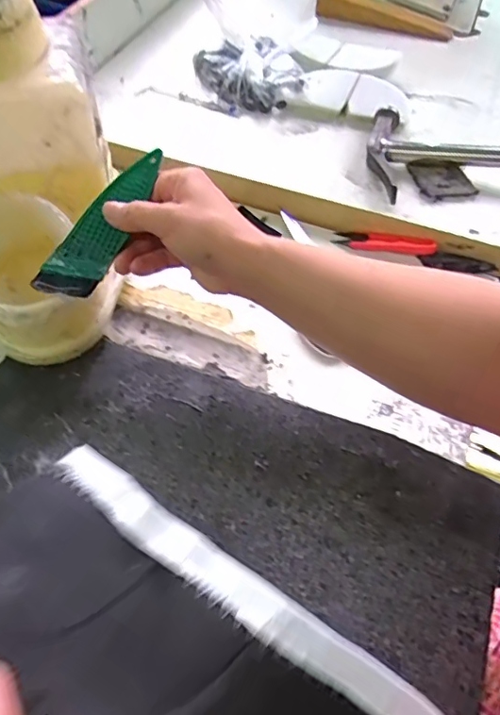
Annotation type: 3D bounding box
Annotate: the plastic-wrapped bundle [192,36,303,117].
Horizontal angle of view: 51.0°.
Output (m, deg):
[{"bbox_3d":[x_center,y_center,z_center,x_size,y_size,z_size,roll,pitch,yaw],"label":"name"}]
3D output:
[{"bbox_3d":[-0.004,-0.352,0.655,0.105,0.045,0.136,-17,57,-14],"label":"plastic-wrapped bundle"}]

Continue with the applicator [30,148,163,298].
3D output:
[{"bbox_3d":[-0.109,-0.101,0.400,0.039,0.016,0.134,32,85,19],"label":"applicator"}]

